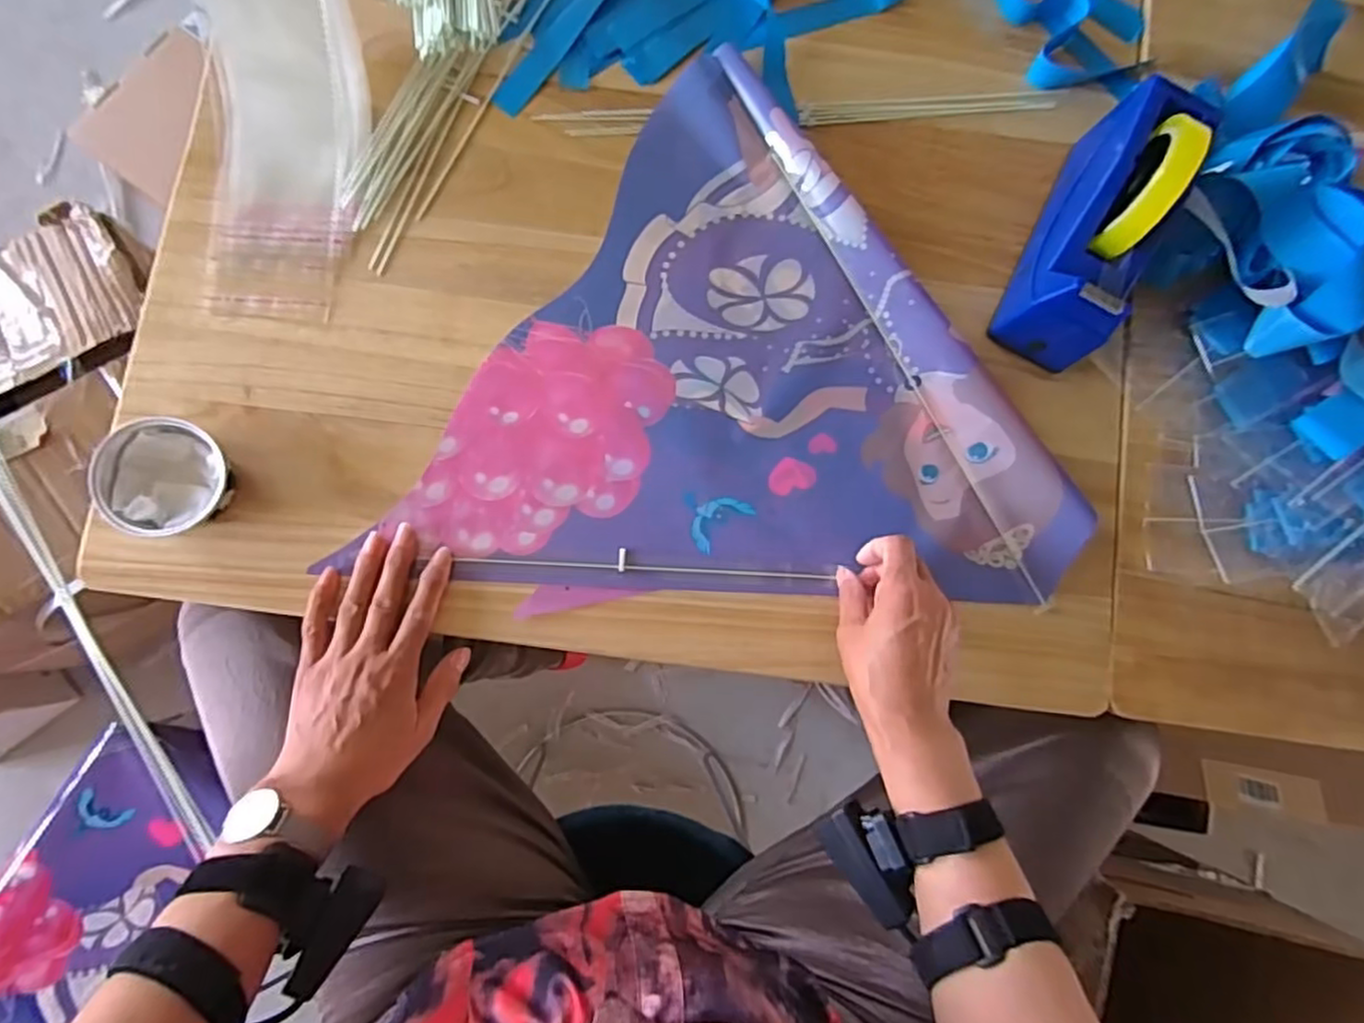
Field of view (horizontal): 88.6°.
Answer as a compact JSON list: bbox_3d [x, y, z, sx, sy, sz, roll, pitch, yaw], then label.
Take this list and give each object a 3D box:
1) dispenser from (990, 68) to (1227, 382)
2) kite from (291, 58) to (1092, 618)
[{"bbox_3d":[0.332,-0.226,0.545,0.068,0.128,0.205,25,81,-3],"label":"dispenser"},{"bbox_3d":[0.092,-0.063,0.555,0.456,0.027,0.440,33,81,-1],"label":"kite"}]

